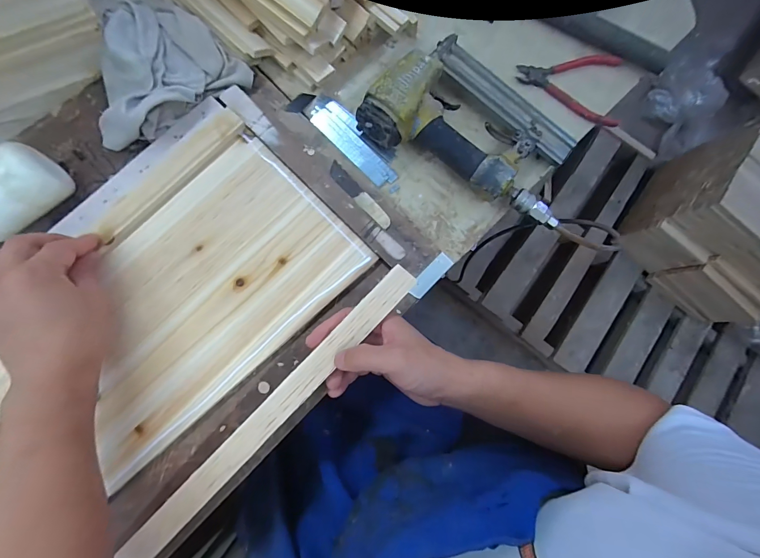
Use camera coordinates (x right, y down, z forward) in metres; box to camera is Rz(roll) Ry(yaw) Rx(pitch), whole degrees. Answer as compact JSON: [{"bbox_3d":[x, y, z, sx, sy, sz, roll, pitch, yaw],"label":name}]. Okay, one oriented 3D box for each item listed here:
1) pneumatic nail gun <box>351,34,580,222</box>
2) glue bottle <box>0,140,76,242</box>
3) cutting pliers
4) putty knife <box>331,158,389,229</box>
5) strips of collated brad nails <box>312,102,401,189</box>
[{"bbox_3d":[0.118,-0.189,0.420,0.257,0.054,0.155,27,79,-2],"label":"pneumatic nail gun"},{"bbox_3d":[-0.394,-0.055,0.342,0.174,0.061,0.053,-42,89,-10],"label":"glue bottle"},{"bbox_3d":[0.267,-0.274,0.464,0.143,0.014,0.100,34,79,-1],"label":"cutting pliers"},{"bbox_3d":[-0.024,-0.099,0.415,0.018,0.005,0.100,-43,88,-11],"label":"putty knife"},{"bbox_3d":[-0.029,-0.168,0.432,0.043,0.008,0.127,-41,88,-11],"label":"strips of collated brad nails"}]

